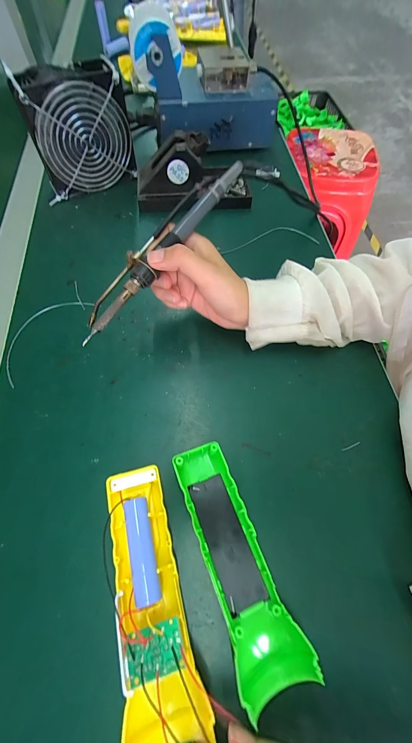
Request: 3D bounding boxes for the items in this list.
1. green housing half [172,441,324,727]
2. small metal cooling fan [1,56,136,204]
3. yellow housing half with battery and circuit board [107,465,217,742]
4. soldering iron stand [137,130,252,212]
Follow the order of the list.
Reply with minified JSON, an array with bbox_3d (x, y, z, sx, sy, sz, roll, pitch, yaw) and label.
[{"bbox_3d":[0.019,0.136,0.213,0.046,0.026,0.161,-19,66,-12],"label":"green housing half"},{"bbox_3d":[-0.159,-0.304,0.366,0.121,0.122,0.053,-19,66,-12],"label":"small metal cooling fan"},{"bbox_3d":[-0.039,0.151,0.198,0.047,0.032,0.160,-13,62,-9],"label":"yellow housing half with battery and circuit board"},{"bbox_3d":[-0.016,-0.270,0.385,0.159,0.071,0.067,1,64,-2],"label":"soldering iron stand"}]

